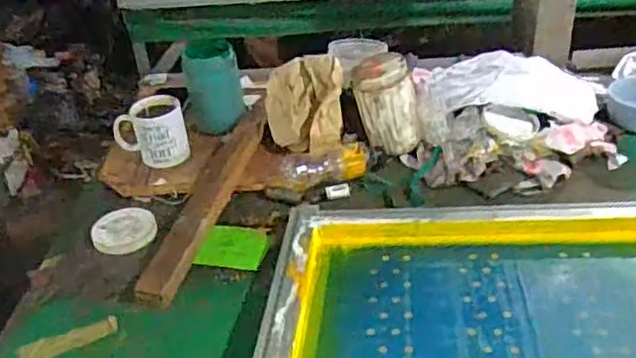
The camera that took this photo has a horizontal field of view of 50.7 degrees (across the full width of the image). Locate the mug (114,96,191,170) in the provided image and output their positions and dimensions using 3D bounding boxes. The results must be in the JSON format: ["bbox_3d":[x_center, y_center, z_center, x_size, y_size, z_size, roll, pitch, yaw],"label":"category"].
[{"bbox_3d":[-0.281,-0.079,1.125,0.114,0.102,0.100,-14,33,-14],"label":"mug"}]

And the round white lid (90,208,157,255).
[{"bbox_3d":[-0.285,0.072,0.987,0.090,0.015,0.091,-4,32,2],"label":"round white lid"}]

